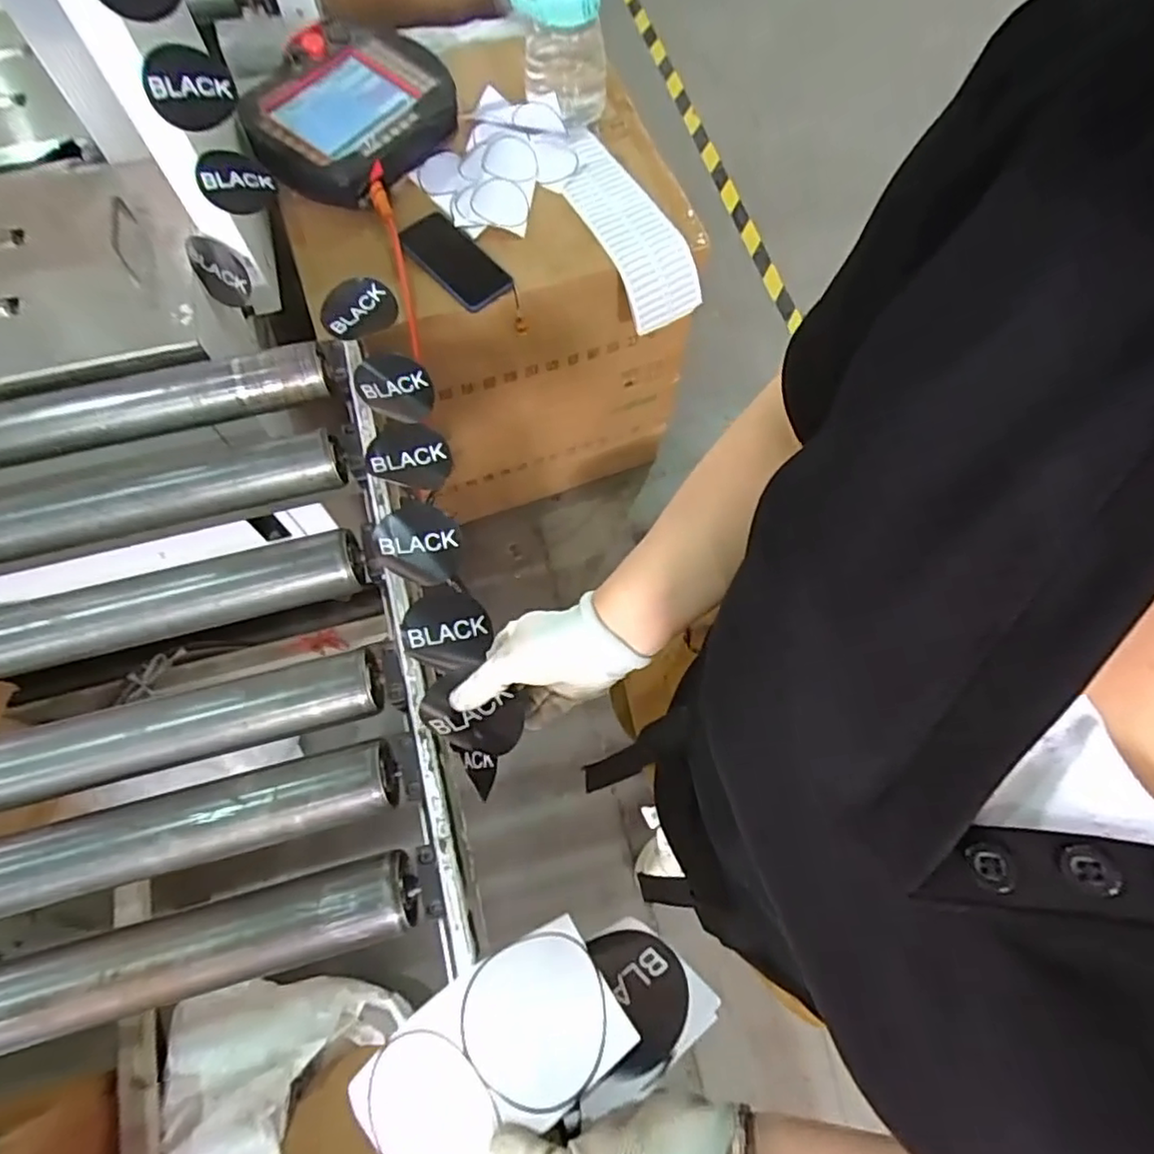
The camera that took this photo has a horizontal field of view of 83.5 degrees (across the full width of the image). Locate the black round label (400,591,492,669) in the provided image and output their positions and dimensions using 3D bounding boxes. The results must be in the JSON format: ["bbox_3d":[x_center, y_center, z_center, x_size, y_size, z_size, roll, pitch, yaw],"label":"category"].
[{"bbox_3d":[-0.109,0.043,0.548,0.071,0.016,0.074,11,51,-14],"label":"black round label"}]

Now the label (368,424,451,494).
[{"bbox_3d":[-0.156,-0.113,0.603,0.074,0.013,0.072,3,70,-9],"label":"label"}]

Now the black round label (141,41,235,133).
[{"bbox_3d":[-0.359,-0.454,0.599,0.072,0.073,0.012,-10,68,-40],"label":"black round label"}]

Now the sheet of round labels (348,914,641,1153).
[{"bbox_3d":[-0.049,0.259,0.347,0.161,0.024,0.080,-42,60,5],"label":"sheet of round labels"}]

